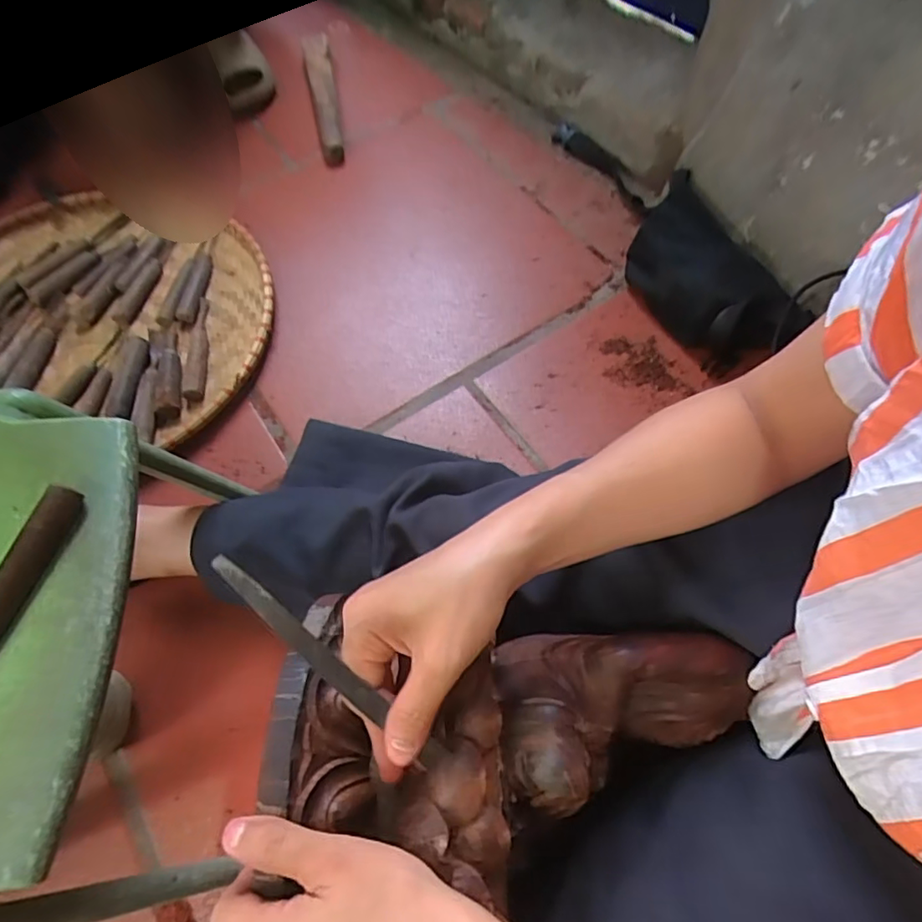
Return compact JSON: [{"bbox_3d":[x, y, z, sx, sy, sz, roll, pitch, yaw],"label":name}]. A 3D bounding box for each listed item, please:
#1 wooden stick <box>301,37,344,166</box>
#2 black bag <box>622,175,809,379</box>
[{"bbox_3d":[-0.219,-0.583,0.886,0.041,0.036,0.259,-11,76,-4],"label":"wooden stick"},{"bbox_3d":[0.305,-0.244,0.722,0.138,0.087,0.290,-22,64,-10],"label":"black bag"}]

